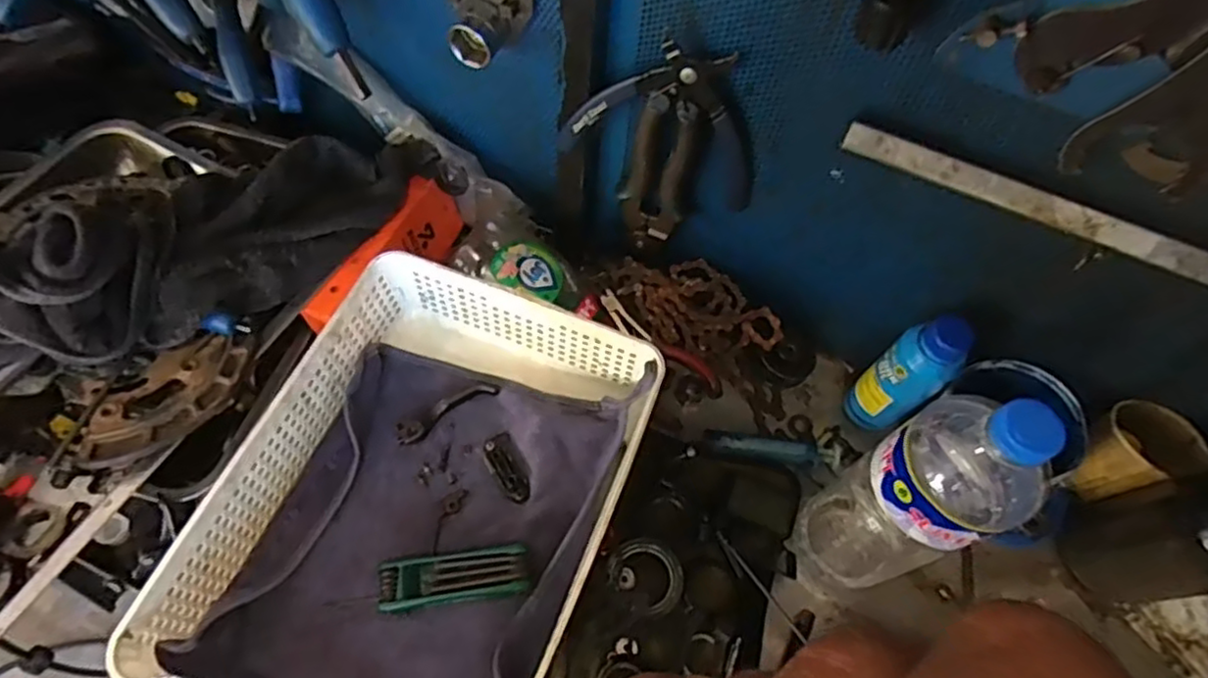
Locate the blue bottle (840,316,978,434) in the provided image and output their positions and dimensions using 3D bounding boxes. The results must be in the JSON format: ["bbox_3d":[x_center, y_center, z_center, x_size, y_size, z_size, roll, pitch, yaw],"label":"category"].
[{"bbox_3d":[0.243,0.031,0.558,0.041,0.150,0.050,-29,67,-19],"label":"blue bottle"}]

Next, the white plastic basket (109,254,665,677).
[{"bbox_3d":[-0.130,0.121,0.496,0.240,0.086,0.329,21,61,7],"label":"white plastic basket"}]

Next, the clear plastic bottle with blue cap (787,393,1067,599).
[{"bbox_3d":[0.194,0.104,0.447,0.069,0.269,0.084,-15,63,-12],"label":"clear plastic bottle with blue cap"}]

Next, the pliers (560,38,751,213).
[{"bbox_3d":[0.042,-0.156,0.491,0.150,0.127,0.013,16,61,5],"label":"pliers"}]

